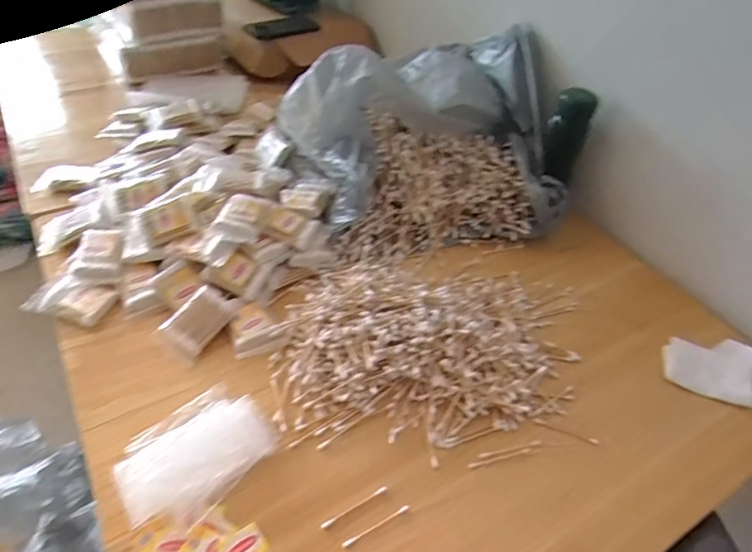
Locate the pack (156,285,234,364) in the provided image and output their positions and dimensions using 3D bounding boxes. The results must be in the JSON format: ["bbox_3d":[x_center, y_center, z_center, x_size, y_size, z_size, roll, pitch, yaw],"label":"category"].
[{"bbox_3d":[-0.206,0.052,0.569,0.053,0.026,0.075,25,47,18],"label":"pack"}]

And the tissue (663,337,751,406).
[{"bbox_3d":[0.389,0.106,0.563,0.113,0.043,0.069,14,45,8],"label":"tissue"}]

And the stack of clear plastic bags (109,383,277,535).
[{"bbox_3d":[-0.176,0.167,0.480,0.138,0.015,0.107,-33,56,-33],"label":"stack of clear plastic bags"}]

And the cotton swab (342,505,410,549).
[{"bbox_3d":[0.001,0.225,0.449,0.068,0.004,0.005,-19,50,-24],"label":"cotton swab"}]

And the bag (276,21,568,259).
[{"bbox_3d":[0.061,-0.209,0.730,0.380,0.175,0.317,-2,45,-9],"label":"bag"}]

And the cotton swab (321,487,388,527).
[{"bbox_3d":[-0.019,0.213,0.459,0.068,0.004,0.005,-21,50,-25],"label":"cotton swab"}]

